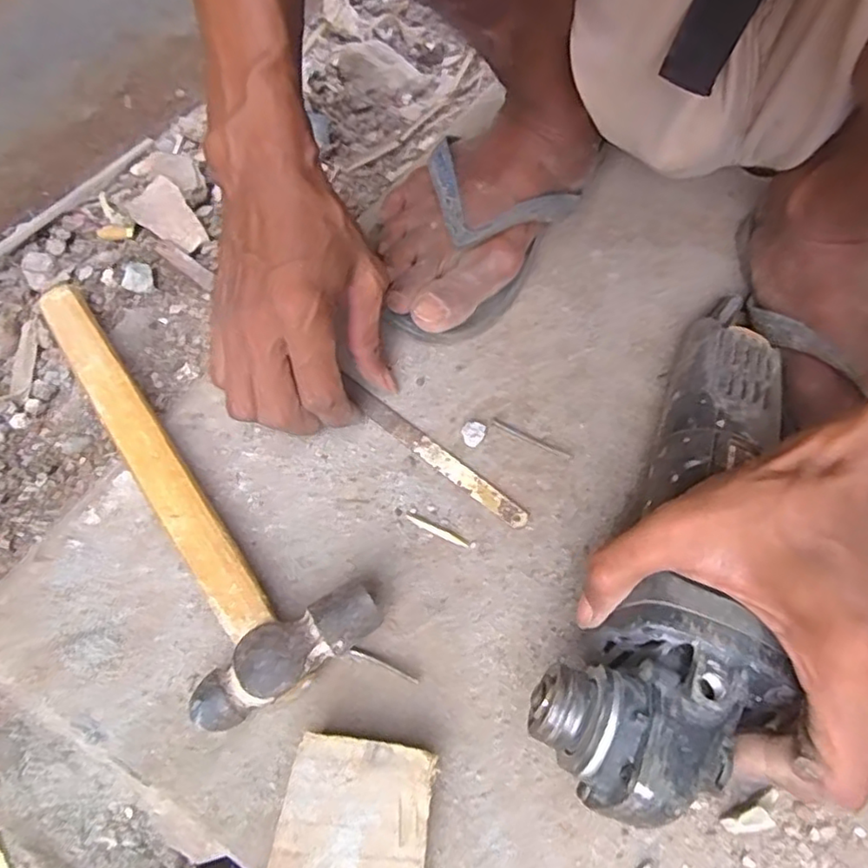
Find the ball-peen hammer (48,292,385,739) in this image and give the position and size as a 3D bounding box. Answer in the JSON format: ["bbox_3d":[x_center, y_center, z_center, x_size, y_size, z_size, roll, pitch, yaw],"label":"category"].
[{"bbox_3d":[-0.146,0.015,0.333,0.081,0.030,0.286,-35,66,-20],"label":"ball-peen hammer"}]

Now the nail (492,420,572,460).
[{"bbox_3d":[0.057,0.003,0.367,0.050,0.004,0.005,25,61,13],"label":"nail"}]

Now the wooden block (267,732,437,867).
[{"bbox_3d":[-0.032,0.157,0.258,0.058,0.022,0.055,7,59,3],"label":"wooden block"}]

